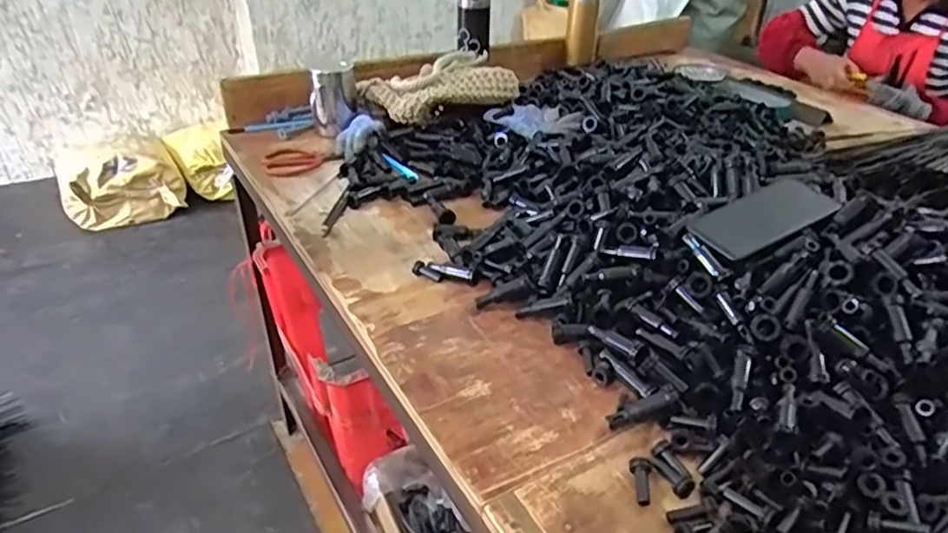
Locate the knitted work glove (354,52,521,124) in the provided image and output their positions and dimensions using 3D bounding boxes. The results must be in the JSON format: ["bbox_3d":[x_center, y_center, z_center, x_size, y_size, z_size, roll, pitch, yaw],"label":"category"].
[{"bbox_3d":[-0.055,-0.316,1.126,0.231,0.060,0.176,-16,38,-24],"label":"knitted work glove"}]

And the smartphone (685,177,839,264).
[{"bbox_3d":[0.313,-0.053,0.692,0.156,0.008,0.079,-24,42,-17],"label":"smartphone"}]

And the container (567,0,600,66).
[{"bbox_3d":[0.239,-0.526,1.408,0.062,0.154,0.069,8,34,10],"label":"container"}]

